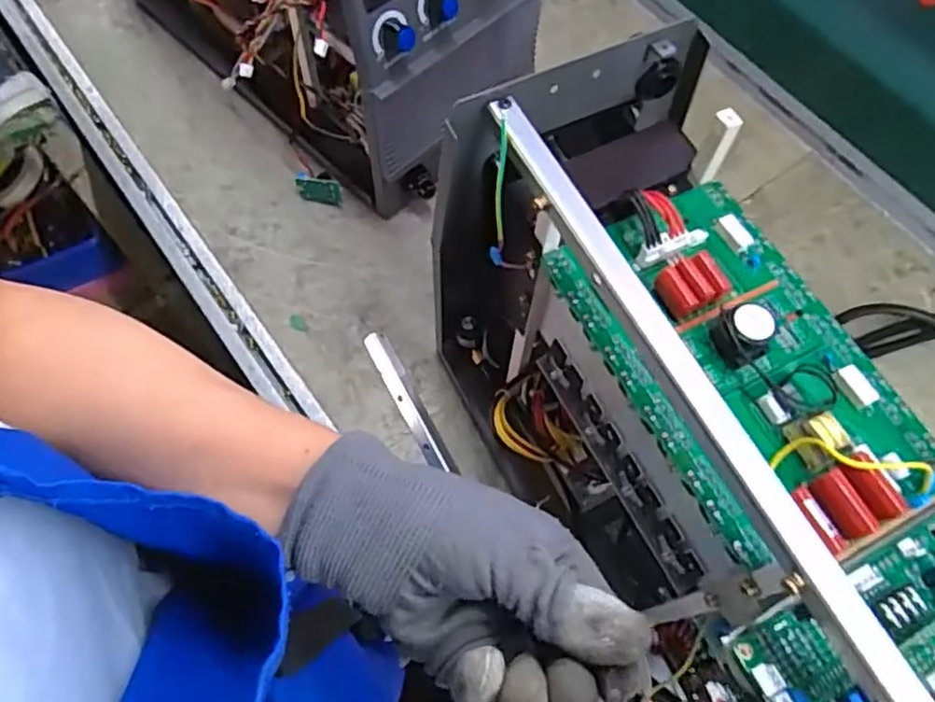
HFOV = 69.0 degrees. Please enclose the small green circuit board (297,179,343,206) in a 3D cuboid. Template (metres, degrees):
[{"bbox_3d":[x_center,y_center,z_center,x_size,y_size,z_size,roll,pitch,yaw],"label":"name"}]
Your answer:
[{"bbox_3d":[-0.154,-0.166,0.705,0.048,0.025,0.007,13,41,6],"label":"small green circuit board"}]

